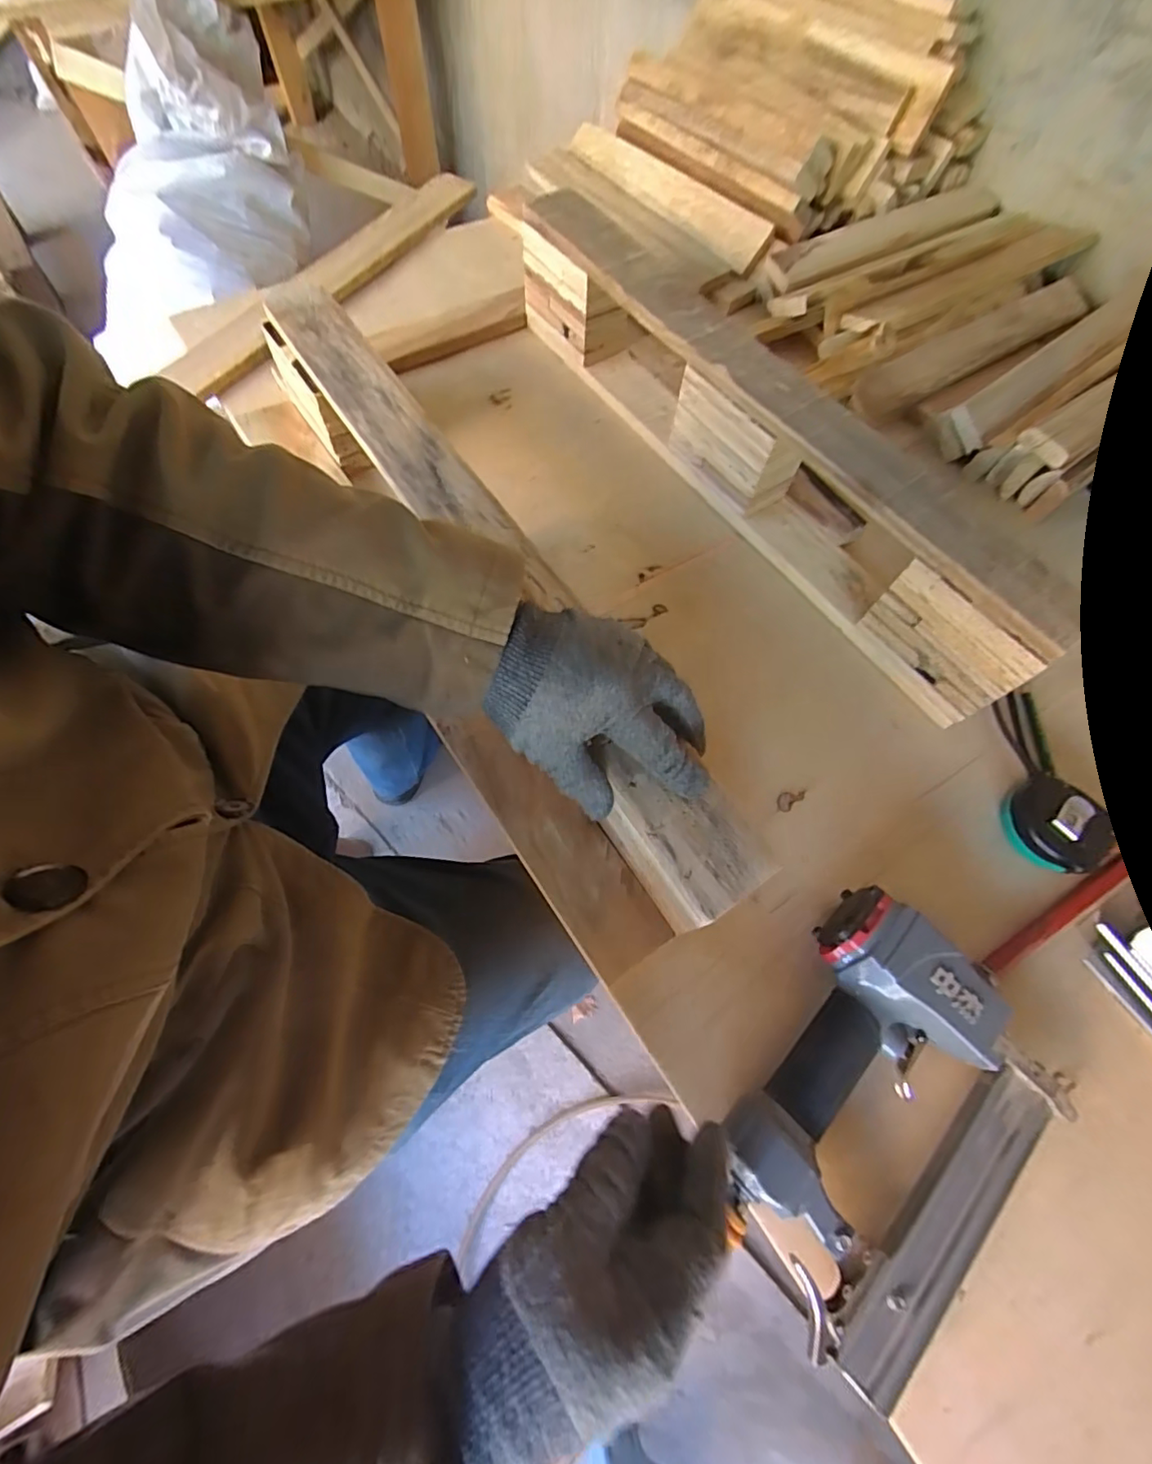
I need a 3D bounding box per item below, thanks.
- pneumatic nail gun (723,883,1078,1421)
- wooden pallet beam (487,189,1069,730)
[{"bbox_3d":[0.191,0.240,0.334,0.168,0.048,0.224,37,74,14],"label":"pneumatic nail gun"},{"bbox_3d":[0.167,-0.295,0.531,0.100,0.122,0.646,-33,72,-15],"label":"wooden pallet beam"}]

